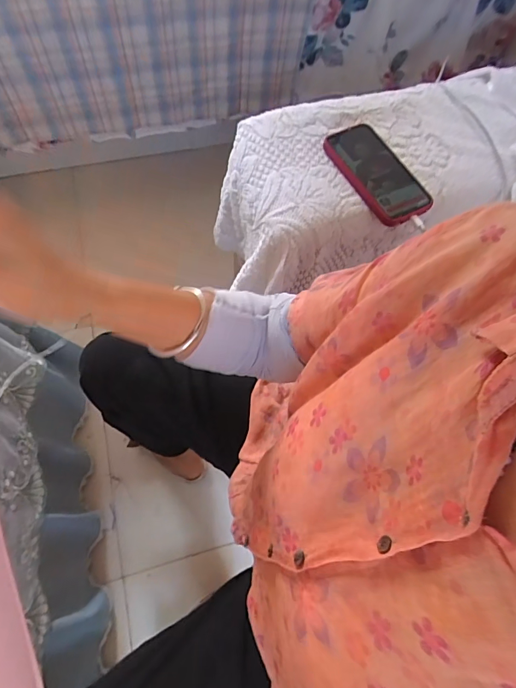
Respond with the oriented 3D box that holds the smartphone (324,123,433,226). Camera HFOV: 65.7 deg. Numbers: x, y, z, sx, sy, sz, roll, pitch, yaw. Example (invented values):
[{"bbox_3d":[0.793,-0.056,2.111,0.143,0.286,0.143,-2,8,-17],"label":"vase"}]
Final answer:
[{"bbox_3d":[0.164,-0.239,0.551,0.088,0.013,0.174,-24,69,-13],"label":"smartphone"}]

